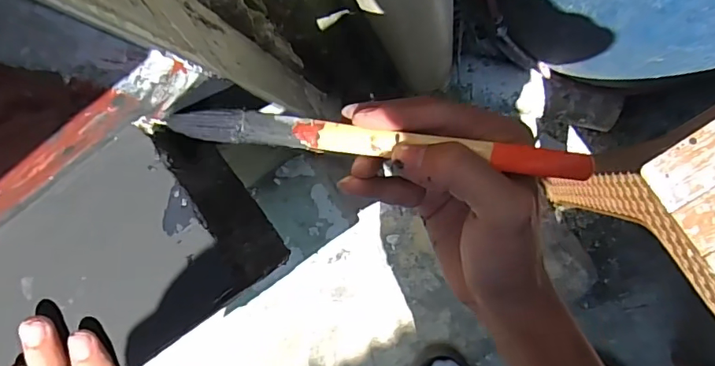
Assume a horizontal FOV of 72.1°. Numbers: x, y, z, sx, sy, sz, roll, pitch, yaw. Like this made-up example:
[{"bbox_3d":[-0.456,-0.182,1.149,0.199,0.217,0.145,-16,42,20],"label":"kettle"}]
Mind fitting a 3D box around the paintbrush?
[{"bbox_3d":[0.005,-0.020,0.236,0.209,0.017,0.015,6,91,-1],"label":"paintbrush"}]

